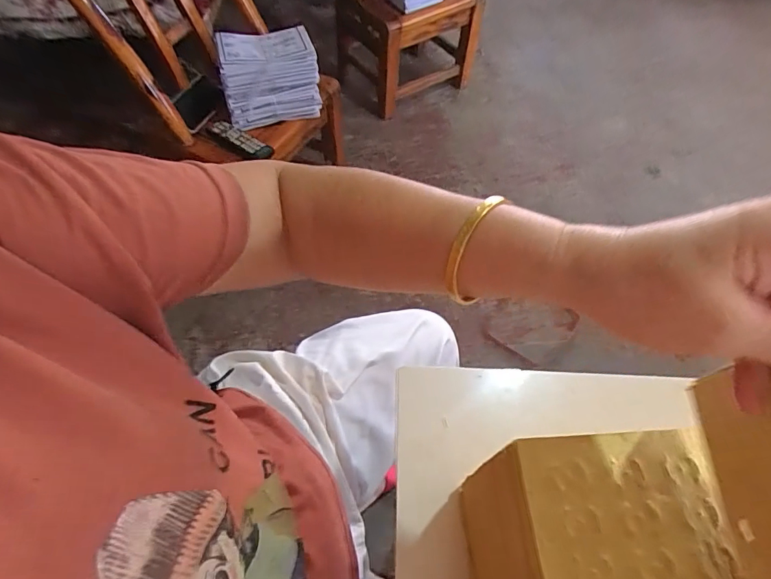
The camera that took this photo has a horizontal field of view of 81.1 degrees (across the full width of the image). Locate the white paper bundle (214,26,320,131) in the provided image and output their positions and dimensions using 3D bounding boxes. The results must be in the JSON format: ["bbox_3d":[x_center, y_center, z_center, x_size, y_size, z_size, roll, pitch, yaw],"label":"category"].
[{"bbox_3d":[-0.258,-0.475,1.014,0.203,0.159,0.125,-10,61,-9],"label":"white paper bundle"}]

